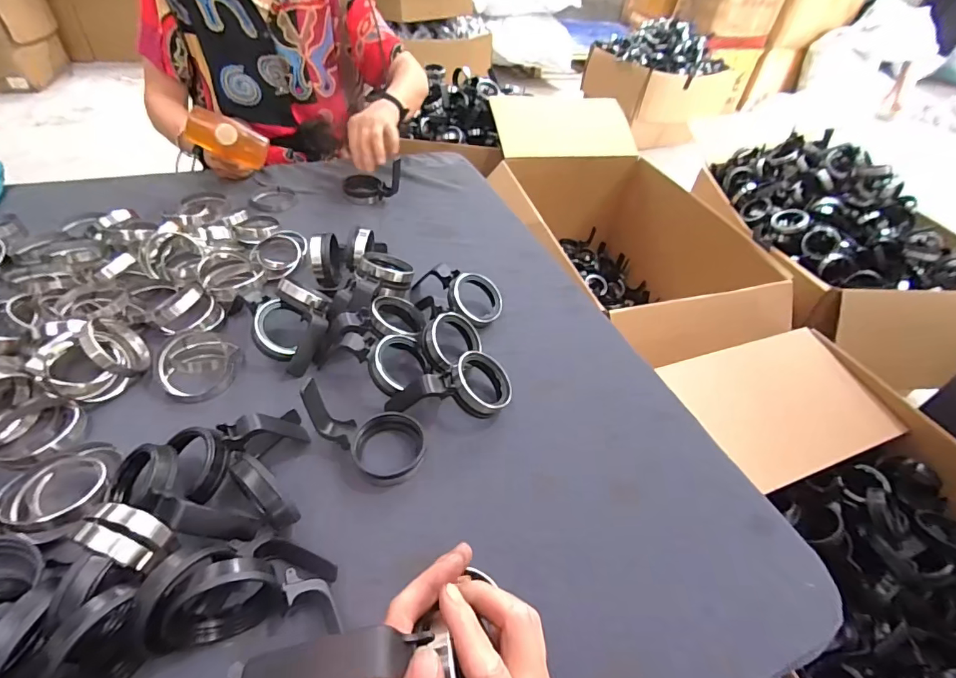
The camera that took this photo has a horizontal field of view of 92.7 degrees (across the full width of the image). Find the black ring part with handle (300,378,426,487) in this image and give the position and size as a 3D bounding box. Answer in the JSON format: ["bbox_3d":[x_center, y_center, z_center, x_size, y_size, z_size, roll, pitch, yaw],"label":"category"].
[{"bbox_3d":[-0.118,0.093,0.453,0.137,0.029,0.064,27,46,-3],"label":"black ring part with handle"}]

